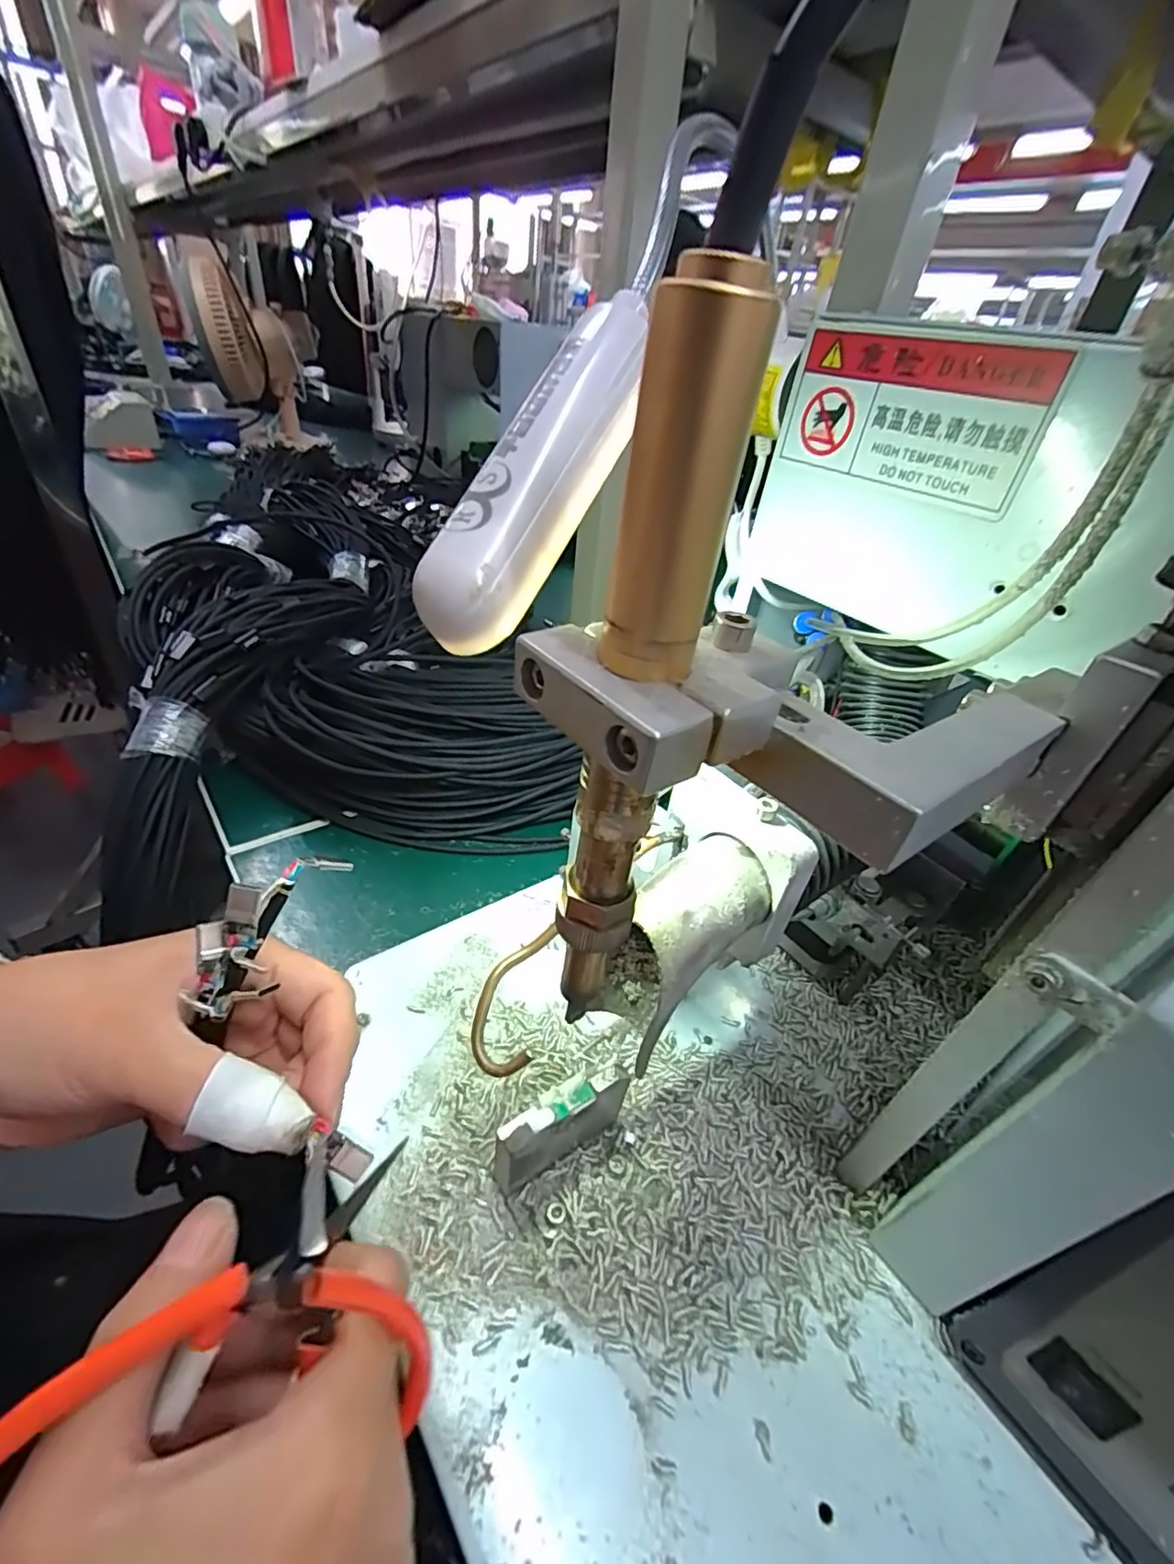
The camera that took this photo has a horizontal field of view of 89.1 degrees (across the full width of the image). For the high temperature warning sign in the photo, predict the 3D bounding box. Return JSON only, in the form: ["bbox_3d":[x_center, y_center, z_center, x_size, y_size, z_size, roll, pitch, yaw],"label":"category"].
[{"bbox_3d":[0.114,-0.134,0.217,0.005,0.048,0.096,-19,44,-32],"label":"high temperature warning sign"}]

